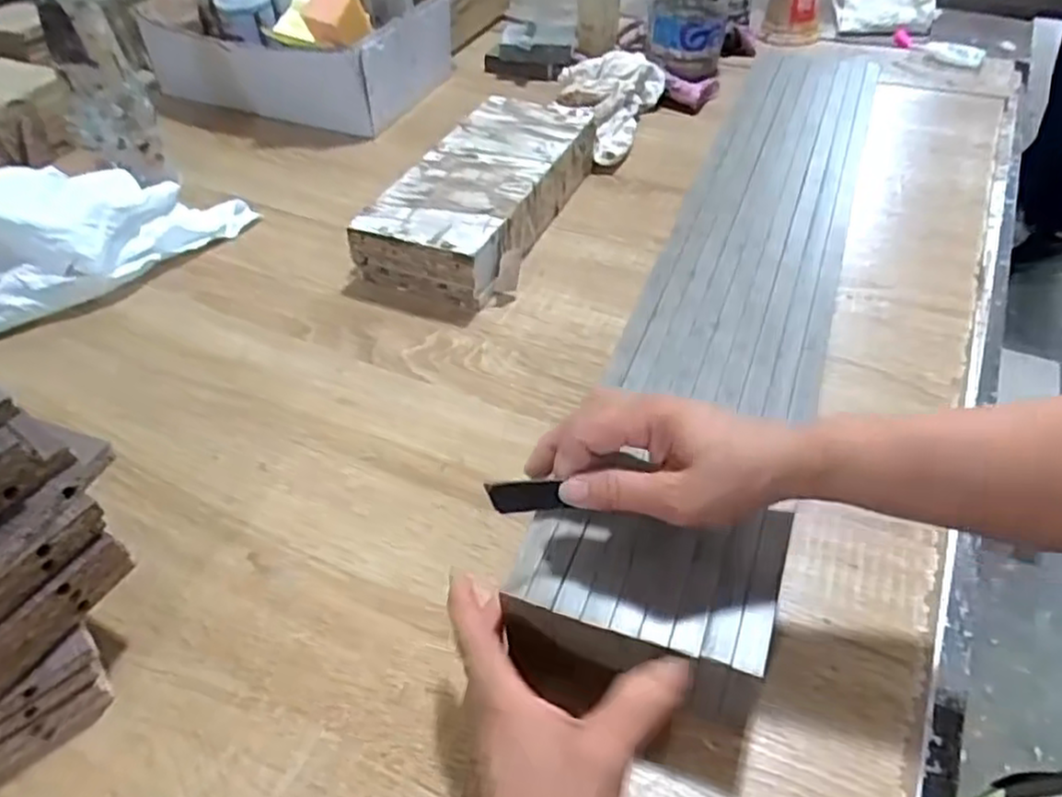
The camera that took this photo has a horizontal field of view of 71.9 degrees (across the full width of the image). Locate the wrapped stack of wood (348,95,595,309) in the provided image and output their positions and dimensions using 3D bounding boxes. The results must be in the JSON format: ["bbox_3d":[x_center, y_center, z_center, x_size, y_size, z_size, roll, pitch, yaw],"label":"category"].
[{"bbox_3d":[-0.044,-0.215,0.756,0.150,0.063,0.304,14,48,17],"label":"wrapped stack of wood"}]

